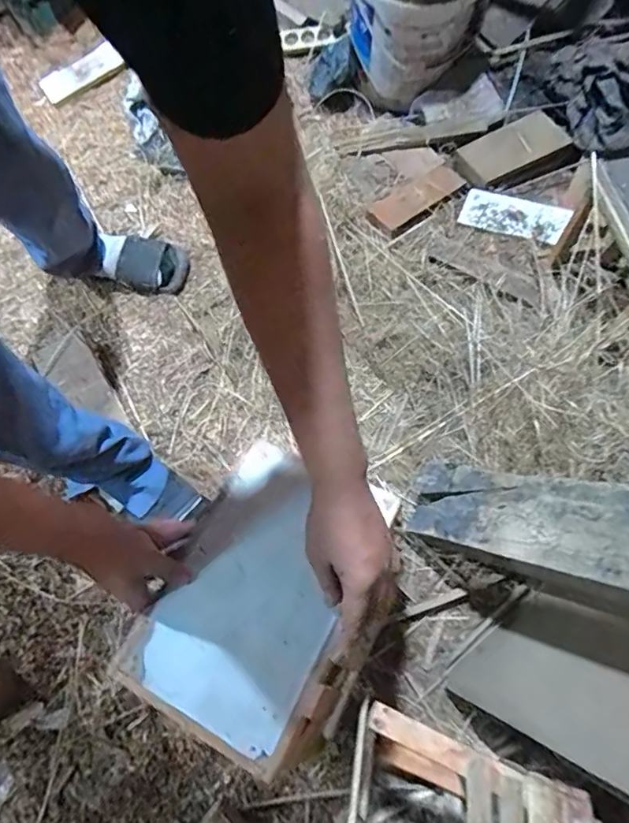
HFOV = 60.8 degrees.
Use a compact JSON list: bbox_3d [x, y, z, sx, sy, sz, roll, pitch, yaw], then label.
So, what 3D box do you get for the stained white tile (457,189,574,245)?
[{"bbox_3d":[0.428,-0.422,1.163,0.232,0.017,0.078,29,102,32],"label":"stained white tile"}]

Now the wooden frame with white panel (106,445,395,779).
[{"bbox_3d":[-0.049,0.186,0.557,0.210,0.044,0.282,26,64,12],"label":"wooden frame with white panel"}]

